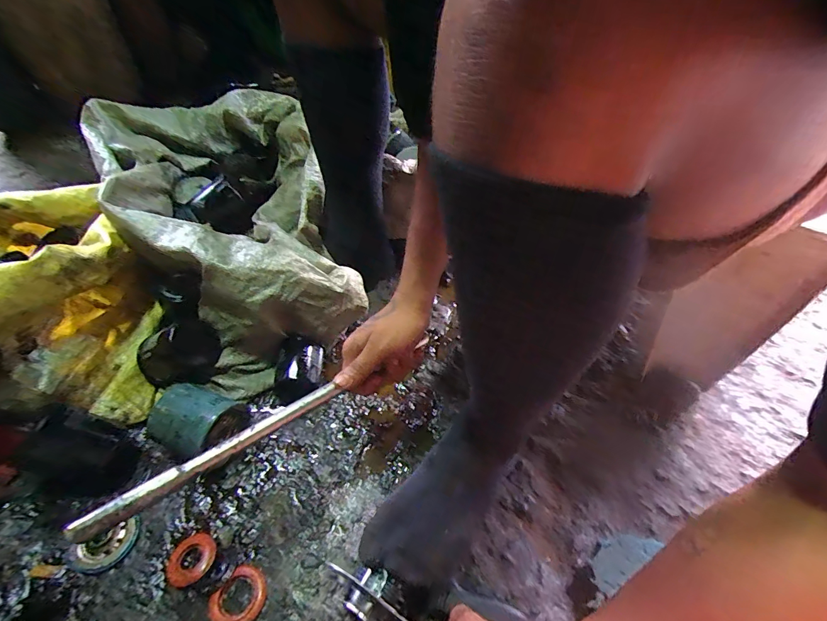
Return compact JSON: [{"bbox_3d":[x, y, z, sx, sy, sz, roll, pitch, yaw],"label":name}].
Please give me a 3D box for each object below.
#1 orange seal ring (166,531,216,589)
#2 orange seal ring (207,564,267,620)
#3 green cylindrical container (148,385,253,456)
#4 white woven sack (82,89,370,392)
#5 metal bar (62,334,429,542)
[{"bbox_3d":[-0.241,0.269,0.422,0.047,0.008,0.051,1,49,-1],"label":"orange seal ring"},{"bbox_3d":[-0.180,0.298,0.402,0.048,0.006,0.056,30,54,22],"label":"orange seal ring"},{"bbox_3d":[-0.263,0.133,0.470,0.091,0.062,0.080,18,51,13],"label":"green cylindrical container"},{"bbox_3d":[-0.305,-0.178,0.677,0.319,0.190,0.592,-25,55,-23],"label":"white woven sack"},{"bbox_3d":[-0.160,0.117,0.334,0.219,0.015,0.013,-26,55,-33],"label":"metal bar"}]

